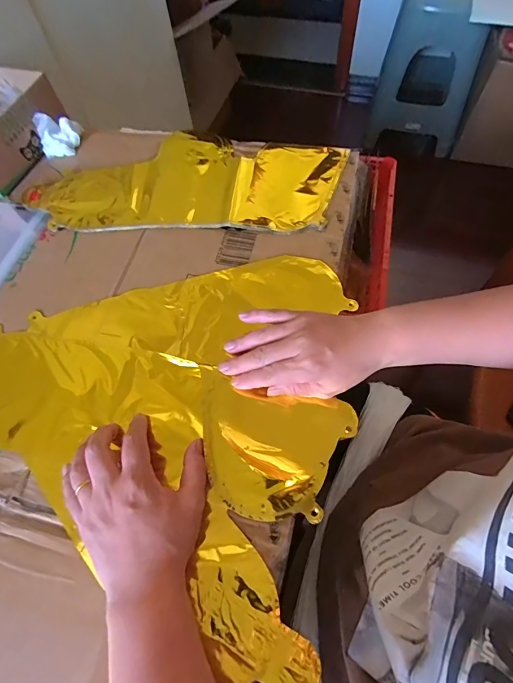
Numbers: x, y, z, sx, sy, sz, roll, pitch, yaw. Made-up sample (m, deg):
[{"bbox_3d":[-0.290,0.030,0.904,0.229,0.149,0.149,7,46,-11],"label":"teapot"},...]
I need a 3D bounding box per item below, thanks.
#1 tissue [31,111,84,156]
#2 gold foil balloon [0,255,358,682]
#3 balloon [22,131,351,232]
[{"bbox_3d":[-0.288,-0.303,0.533,0.062,0.045,0.043,-24,64,-8],"label":"tissue"},{"bbox_3d":[-0.118,0.047,0.369,0.411,0.020,0.365,12,65,10],"label":"gold foil balloon"},{"bbox_3d":[-0.092,-0.220,0.485,0.400,0.023,0.163,2,64,5],"label":"balloon"}]

